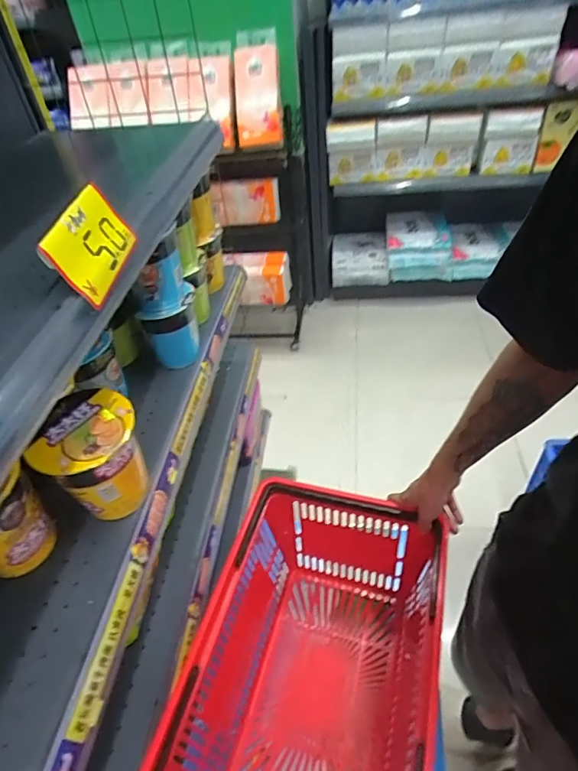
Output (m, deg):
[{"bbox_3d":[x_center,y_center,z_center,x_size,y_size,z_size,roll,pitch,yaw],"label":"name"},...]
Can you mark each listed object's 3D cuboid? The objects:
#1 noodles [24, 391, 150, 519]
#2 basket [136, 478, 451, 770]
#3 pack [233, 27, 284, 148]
[{"bbox_3d":[-0.224,0.094,0.555,0.106,0.136,0.102,-24,47,-17],"label":"noodles"},{"bbox_3d":[0.033,0.430,0.708,0.341,0.258,0.459,9,46,16],"label":"basket"},{"bbox_3d":[-0.106,-0.965,1.516,0.151,0.310,0.125,-6,44,1],"label":"pack"}]

